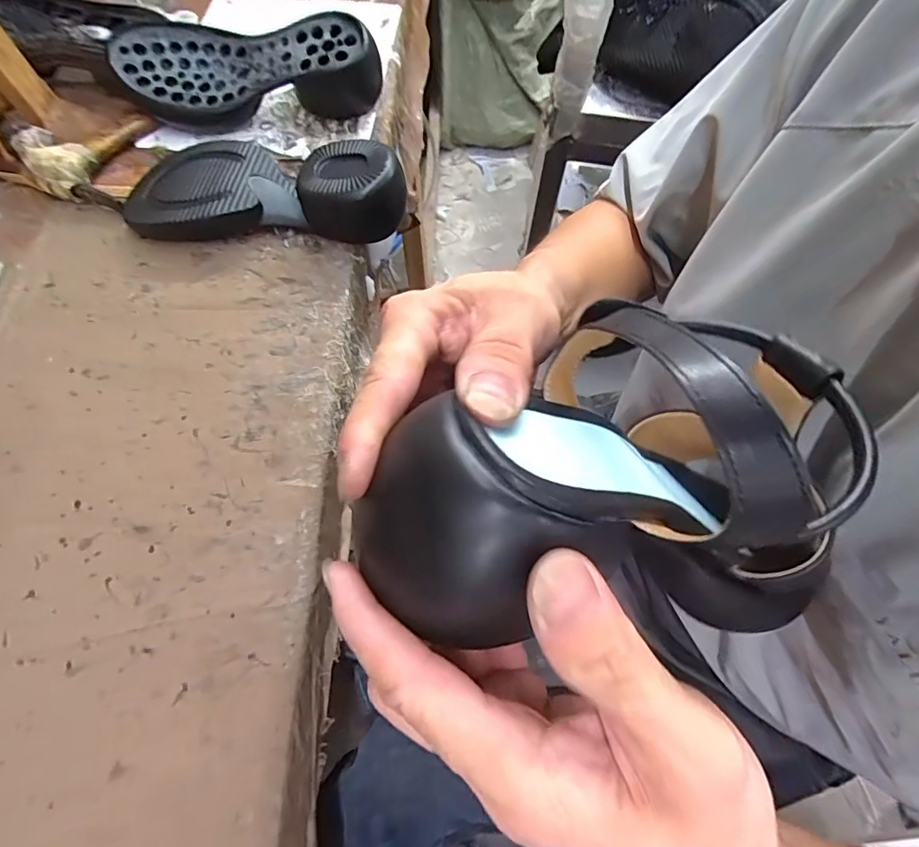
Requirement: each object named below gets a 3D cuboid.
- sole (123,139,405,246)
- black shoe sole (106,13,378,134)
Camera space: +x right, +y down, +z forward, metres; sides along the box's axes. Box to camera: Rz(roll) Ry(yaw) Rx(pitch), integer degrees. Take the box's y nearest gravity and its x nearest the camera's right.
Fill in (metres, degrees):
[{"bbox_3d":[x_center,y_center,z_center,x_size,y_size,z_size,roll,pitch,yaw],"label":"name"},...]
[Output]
[{"bbox_3d":[-0.174,-0.217,0.427,0.248,0.061,0.102,-2,66,-1],"label":"sole"},{"bbox_3d":[-0.209,-0.354,0.478,0.251,0.072,0.085,-8,66,-4],"label":"black shoe sole"}]

